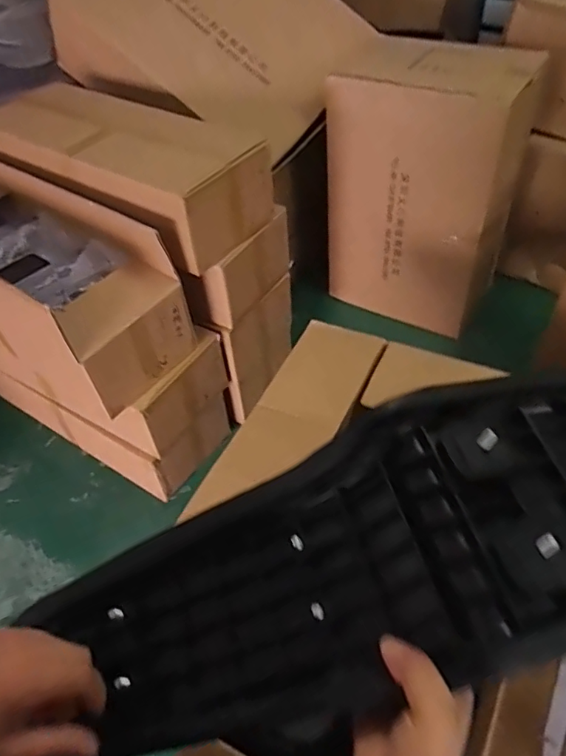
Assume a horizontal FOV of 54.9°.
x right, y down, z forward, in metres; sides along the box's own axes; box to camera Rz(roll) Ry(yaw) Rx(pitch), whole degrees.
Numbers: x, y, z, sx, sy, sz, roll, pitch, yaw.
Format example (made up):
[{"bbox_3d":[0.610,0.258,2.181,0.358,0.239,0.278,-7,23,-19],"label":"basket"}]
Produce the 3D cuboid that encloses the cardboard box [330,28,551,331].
[{"bbox_3d":[0.408,-0.556,1.642,0.534,0.764,0.316,18,52,19],"label":"cardboard box"}]

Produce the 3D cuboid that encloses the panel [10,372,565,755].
[{"bbox_3d":[0.075,0.131,0.402,0.550,0.094,0.180,-21,48,6],"label":"panel"}]

